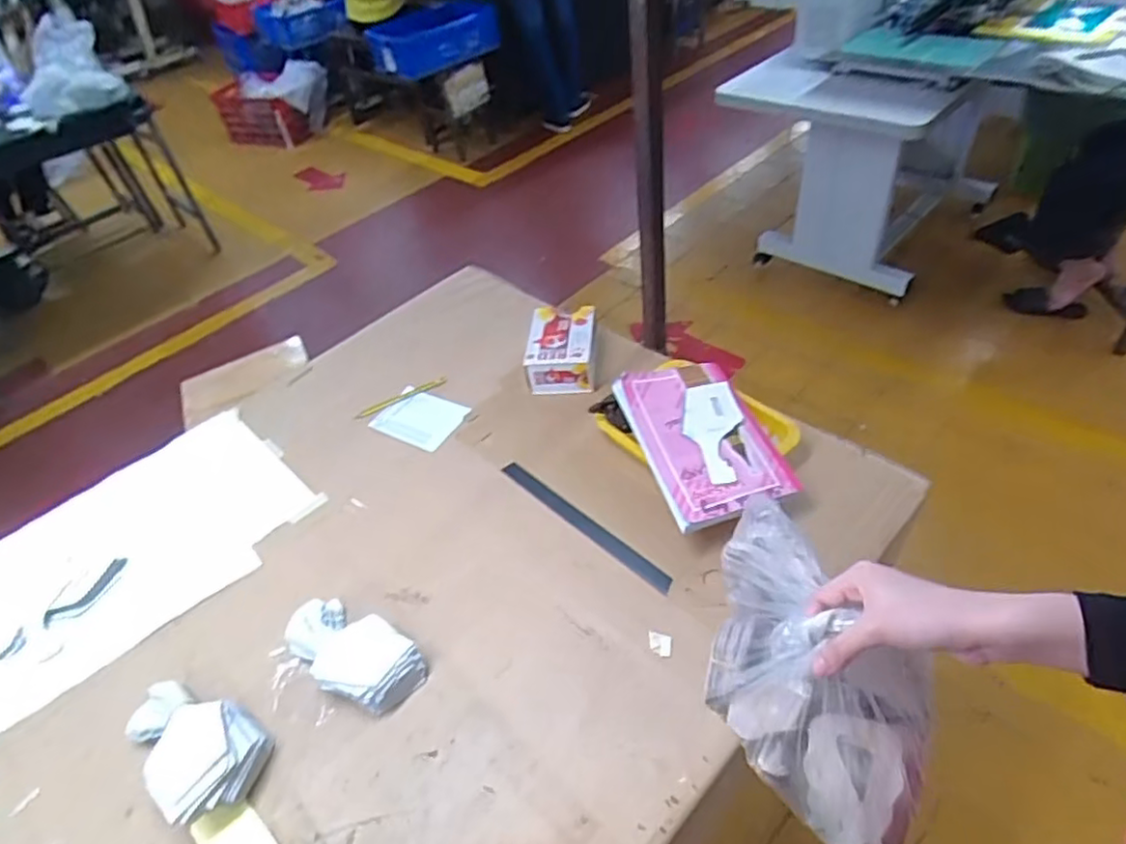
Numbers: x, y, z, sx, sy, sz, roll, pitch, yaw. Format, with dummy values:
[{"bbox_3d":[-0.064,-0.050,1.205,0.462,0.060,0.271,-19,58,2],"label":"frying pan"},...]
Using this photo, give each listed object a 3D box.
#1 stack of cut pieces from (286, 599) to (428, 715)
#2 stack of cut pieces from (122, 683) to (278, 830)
[{"bbox_3d":[-0.256,0.274,0.796,0.187,0.041,0.098,24,52,28],"label":"stack of cut pieces"},{"bbox_3d":[-0.408,0.348,0.724,0.188,0.051,0.106,24,52,27],"label":"stack of cut pieces"}]

